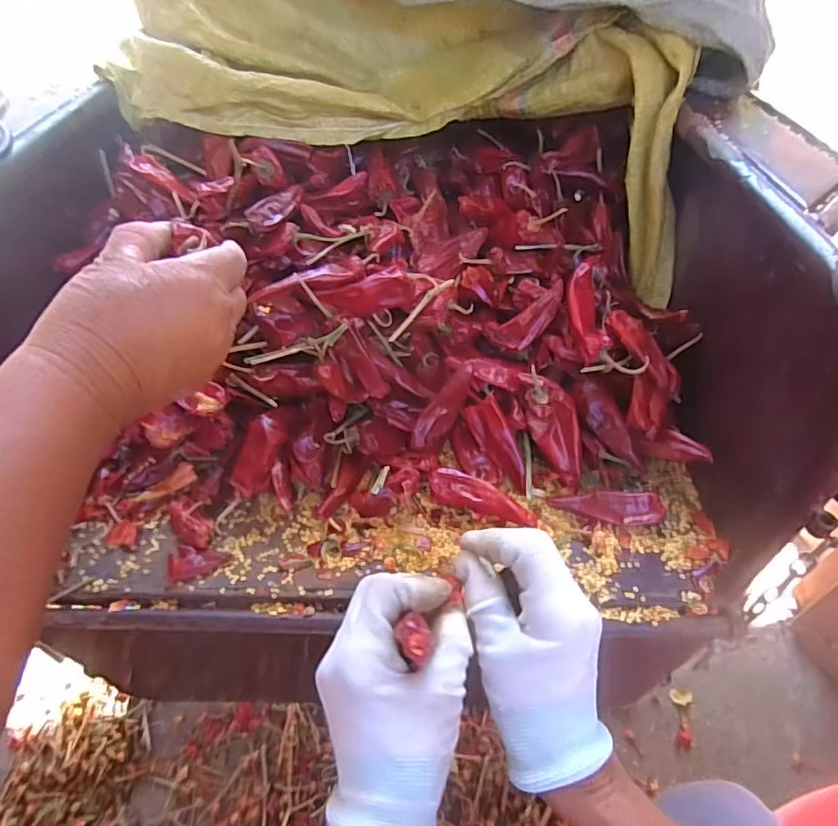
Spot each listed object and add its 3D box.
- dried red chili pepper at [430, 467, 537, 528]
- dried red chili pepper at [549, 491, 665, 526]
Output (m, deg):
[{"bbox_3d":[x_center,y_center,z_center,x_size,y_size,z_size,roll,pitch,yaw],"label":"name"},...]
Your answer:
[{"bbox_3d":[0.050,0.067,0.428,0.086,0.017,0.022,18,49,14],"label":"dried red chili pepper"},{"bbox_3d":[0.151,0.074,0.434,0.080,0.019,0.025,6,47,3],"label":"dried red chili pepper"}]

